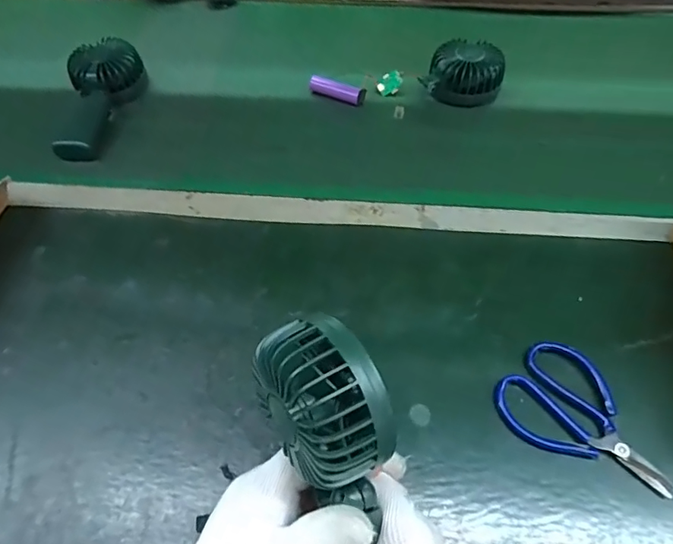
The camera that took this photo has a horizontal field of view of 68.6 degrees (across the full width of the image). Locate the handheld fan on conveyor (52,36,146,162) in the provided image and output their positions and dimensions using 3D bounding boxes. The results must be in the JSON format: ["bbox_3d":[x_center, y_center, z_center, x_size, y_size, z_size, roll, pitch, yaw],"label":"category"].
[{"bbox_3d":[-0.281,-0.212,0.587,0.078,0.046,0.189,-5,59,-1],"label":"handheld fan on conveyor"}]

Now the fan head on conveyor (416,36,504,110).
[{"bbox_3d":[0.152,-0.238,0.592,0.091,0.042,0.069,15,60,12],"label":"fan head on conveyor"}]

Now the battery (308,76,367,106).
[{"bbox_3d":[0.001,-0.222,0.603,0.070,0.016,0.017,25,63,16],"label":"battery"}]

